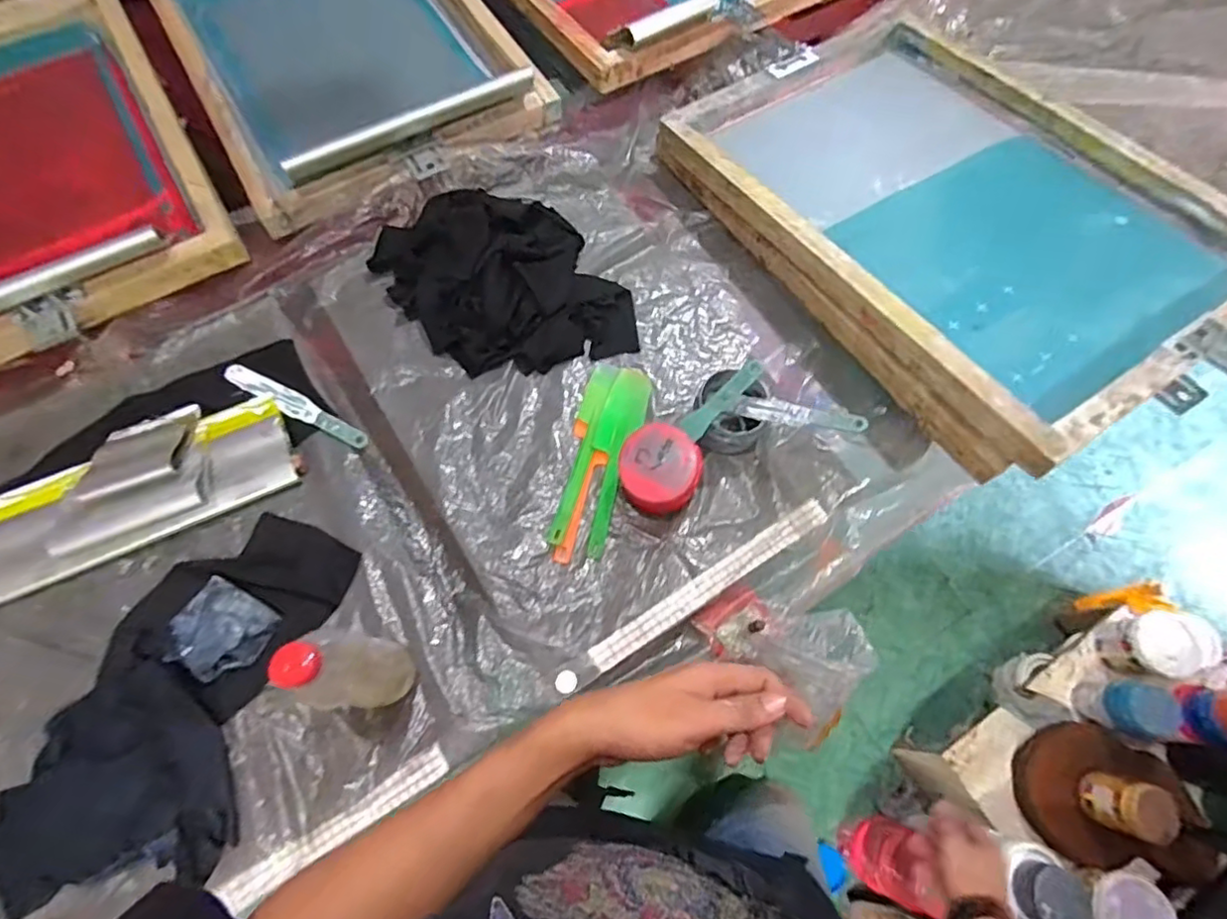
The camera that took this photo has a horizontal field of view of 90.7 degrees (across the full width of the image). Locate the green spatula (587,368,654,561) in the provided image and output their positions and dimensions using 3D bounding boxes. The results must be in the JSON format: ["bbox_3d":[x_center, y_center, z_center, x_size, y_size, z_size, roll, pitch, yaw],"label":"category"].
[{"bbox_3d":[-0.004,-0.005,0.743,0.053,0.010,0.245,16,69,6],"label":"green spatula"}]

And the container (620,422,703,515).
[{"bbox_3d":[0.053,0.016,0.702,0.089,0.070,0.092,0,68,0],"label":"container"}]

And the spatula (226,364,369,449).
[{"bbox_3d":[-0.402,-0.068,0.764,0.211,0.010,0.031,28,71,10],"label":"spatula"}]

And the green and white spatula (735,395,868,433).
[{"bbox_3d":[0.207,-0.050,0.681,0.156,0.014,0.029,16,62,44],"label":"green and white spatula"}]

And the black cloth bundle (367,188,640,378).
[{"bbox_3d":[-0.143,-0.239,0.800,0.272,0.072,0.324,-29,71,-11],"label":"black cloth bundle"}]

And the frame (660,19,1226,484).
[{"bbox_3d":[0.442,-0.328,0.799,0.460,0.089,0.635,-30,66,-13],"label":"frame"}]

